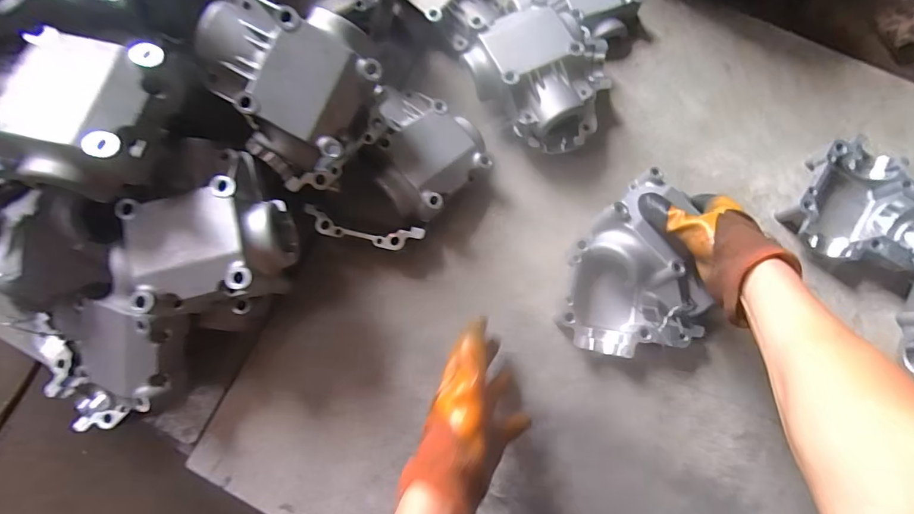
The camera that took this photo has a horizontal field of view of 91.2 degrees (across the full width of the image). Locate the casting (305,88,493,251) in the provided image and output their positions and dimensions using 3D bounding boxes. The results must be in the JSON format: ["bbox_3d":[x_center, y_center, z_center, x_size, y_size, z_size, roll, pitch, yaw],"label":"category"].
[{"bbox_3d":[-0.062,-0.088,0.505,0.131,0.090,0.198,35,82,7],"label":"casting"}]

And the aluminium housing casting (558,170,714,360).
[{"bbox_3d":[0.198,0.008,0.472,0.143,0.071,0.199,12,80,4],"label":"aluminium housing casting"}]

